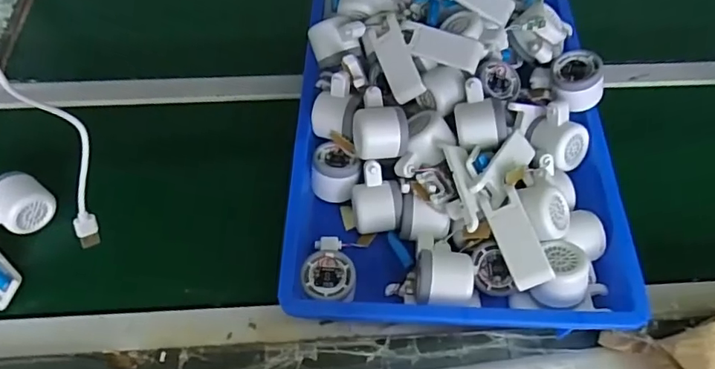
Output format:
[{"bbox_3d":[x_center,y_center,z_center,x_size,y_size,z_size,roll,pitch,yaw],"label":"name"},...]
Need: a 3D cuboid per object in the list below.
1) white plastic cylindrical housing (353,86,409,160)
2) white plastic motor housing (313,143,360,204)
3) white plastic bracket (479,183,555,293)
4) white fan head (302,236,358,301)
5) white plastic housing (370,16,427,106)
[{"bbox_3d":[0.025,-0.064,0.613,0.058,0.055,0.079,-7,59,-5],"label":"white plastic cylindrical housing"},{"bbox_3d":[-0.026,-0.011,0.630,0.055,0.059,0.060,1,57,-2],"label":"white plastic motor housing"},{"bbox_3d":[0.165,0.054,0.538,0.040,0.016,0.104,-27,67,14],"label":"white plastic bracket"},{"bbox_3d":[-0.031,0.096,0.565,0.054,0.048,0.076,-2,58,-2],"label":"white fan head"},{"bbox_3d":[0.047,-0.150,0.629,0.040,0.008,0.103,-25,80,22],"label":"white plastic housing"}]

